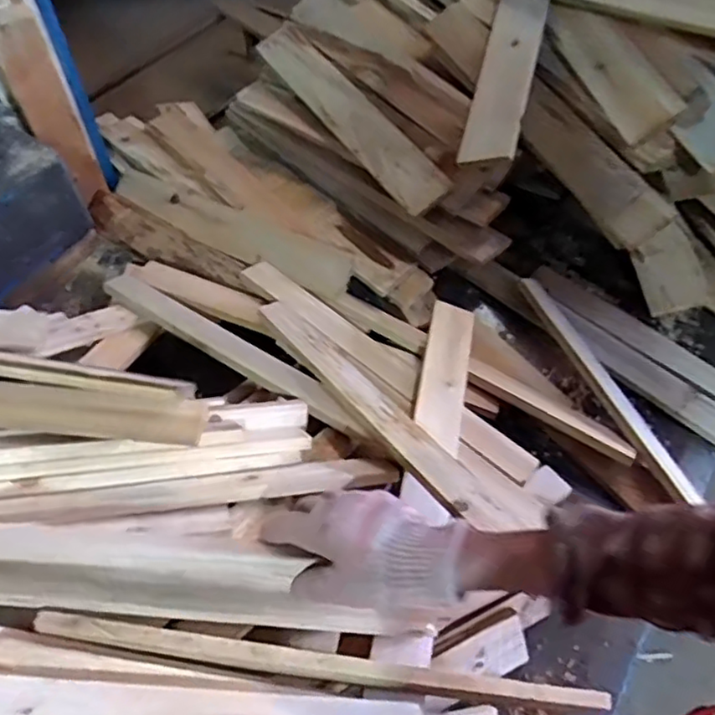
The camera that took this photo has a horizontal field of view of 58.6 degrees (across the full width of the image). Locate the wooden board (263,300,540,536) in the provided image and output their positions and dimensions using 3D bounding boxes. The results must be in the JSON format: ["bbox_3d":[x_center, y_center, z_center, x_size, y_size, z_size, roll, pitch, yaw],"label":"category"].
[{"bbox_3d":[0.015,0.049,0.744,0.055,0.014,0.442,-20,45,-33],"label":"wooden board"}]

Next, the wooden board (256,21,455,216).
[{"bbox_3d":[-0.020,-0.414,1.066,0.082,0.016,0.496,-36,65,-1],"label":"wooden board"}]

